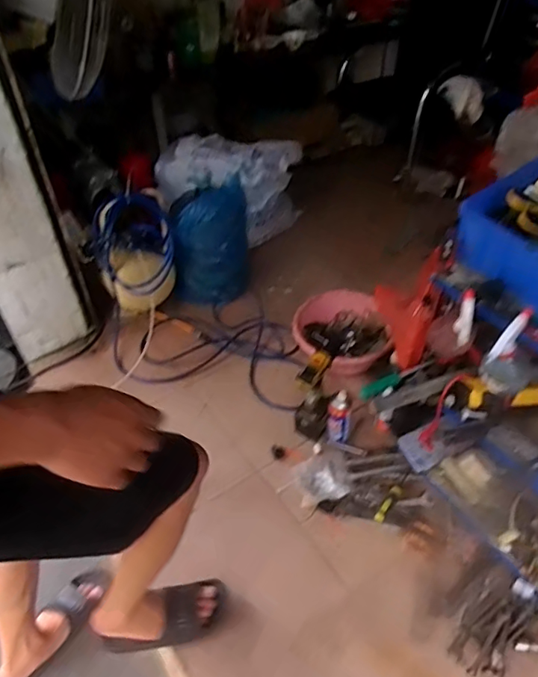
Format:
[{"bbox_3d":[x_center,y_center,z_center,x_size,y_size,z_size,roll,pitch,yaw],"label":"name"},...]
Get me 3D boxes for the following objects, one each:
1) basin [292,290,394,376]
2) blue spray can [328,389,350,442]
[{"bbox_3d":[0.249,-0.008,1.705,0.325,0.121,0.359,-2,43,2],"label":"basin"},{"bbox_3d":[0.196,0.223,1.422,0.058,0.174,0.058,-2,43,2],"label":"blue spray can"}]

